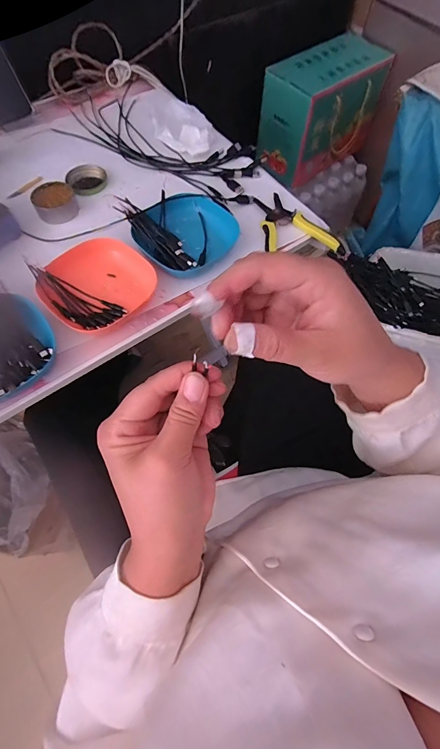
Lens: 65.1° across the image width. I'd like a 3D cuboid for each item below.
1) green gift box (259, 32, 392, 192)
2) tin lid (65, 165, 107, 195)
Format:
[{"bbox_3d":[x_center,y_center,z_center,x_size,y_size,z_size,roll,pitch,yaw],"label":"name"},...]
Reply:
[{"bbox_3d":[0.286,-0.744,0.981,0.330,0.232,0.180,-29,70,-15],"label":"green gift box"},{"bbox_3d":[-0.222,-0.327,0.579,0.064,0.017,0.056,-36,71,-17],"label":"tin lid"}]

